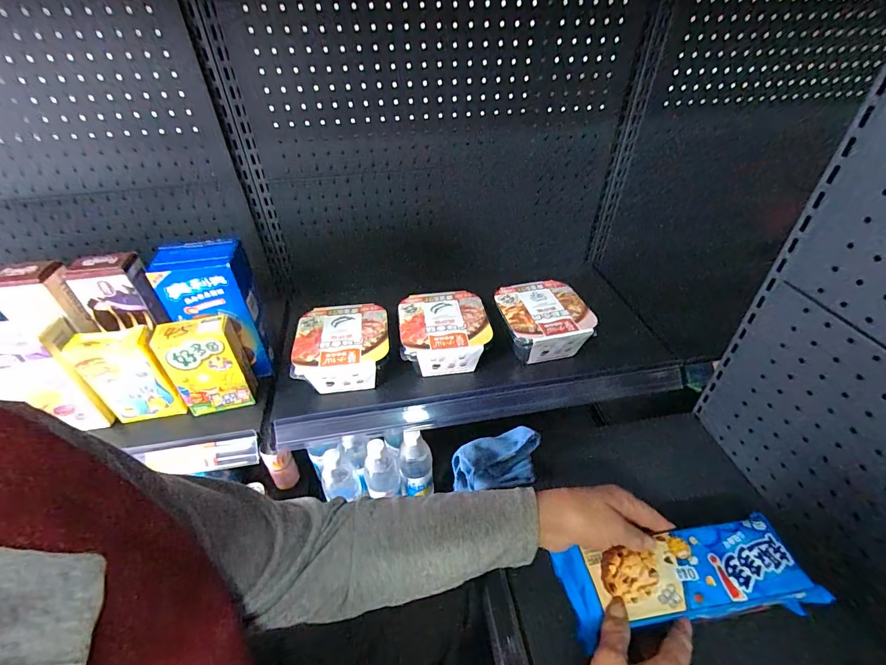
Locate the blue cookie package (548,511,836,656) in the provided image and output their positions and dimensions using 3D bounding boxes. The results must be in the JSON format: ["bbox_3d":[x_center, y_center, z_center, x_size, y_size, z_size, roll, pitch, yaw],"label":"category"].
[{"bbox_3d":[0.232,0.238,0.390,0.222,0.040,0.075,-6,40,-4],"label":"blue cookie package"}]

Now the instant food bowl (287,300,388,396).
[{"bbox_3d":[-0.165,0.030,0.680,0.146,0.083,0.148,-6,40,-6],"label":"instant food bowl"}]

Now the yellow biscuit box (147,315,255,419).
[{"bbox_3d":[-0.346,0.050,0.595,0.097,0.152,0.051,-15,42,-16],"label":"yellow biscuit box"}]

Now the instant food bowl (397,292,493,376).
[{"bbox_3d":[0.000,0.004,0.706,0.146,0.080,0.149,-1,40,0],"label":"instant food bowl"}]

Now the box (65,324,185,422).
[{"bbox_3d":[-0.442,0.063,0.576,0.096,0.147,0.038,-9,41,-10],"label":"box"}]

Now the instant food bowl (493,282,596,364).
[{"bbox_3d":[0.178,-0.019,0.725,0.147,0.072,0.153,-8,40,-9],"label":"instant food bowl"}]

